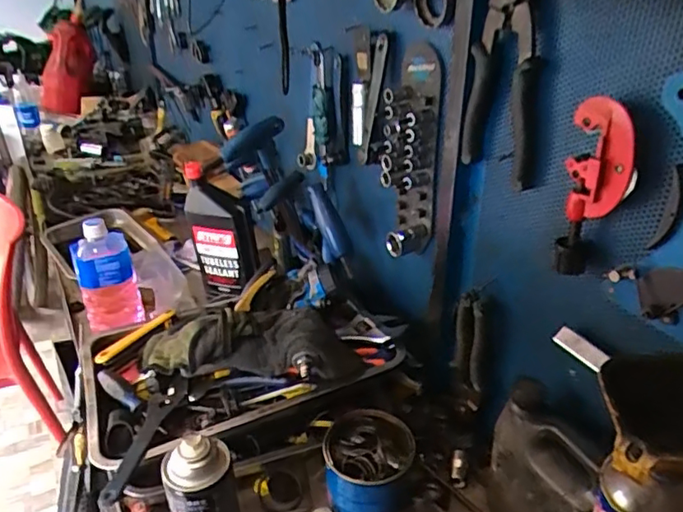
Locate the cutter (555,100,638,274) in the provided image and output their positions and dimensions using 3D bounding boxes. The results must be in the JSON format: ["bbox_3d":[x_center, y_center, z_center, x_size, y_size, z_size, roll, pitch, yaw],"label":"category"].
[{"bbox_3d":[0.207,-0.050,0.472,0.051,0.148,0.020,20,36,32],"label":"cutter"}]

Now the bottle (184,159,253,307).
[{"bbox_3d":[-0.200,-0.037,0.994,0.114,0.259,0.069,10,31,18],"label":"bottle"}]

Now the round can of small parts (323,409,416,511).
[{"bbox_3d":[0.031,0.244,0.665,0.097,0.098,0.093,-1,30,0],"label":"round can of small parts"}]

